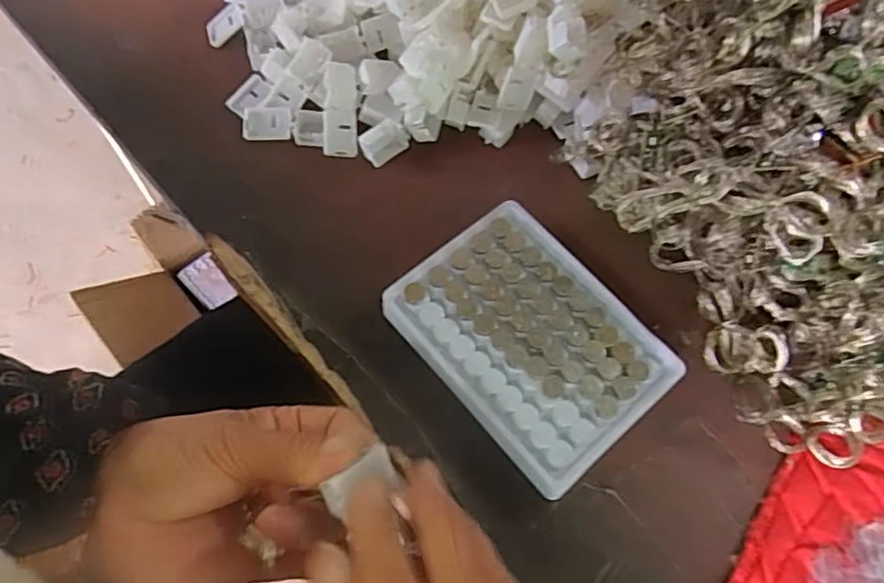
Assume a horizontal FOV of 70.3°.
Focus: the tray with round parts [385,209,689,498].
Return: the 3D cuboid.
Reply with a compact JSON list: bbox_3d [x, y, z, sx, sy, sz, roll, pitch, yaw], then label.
[{"bbox_3d":[0.046,0.025,0.328,0.098,0.023,0.131,-38,73,-15],"label":"tray with round parts"}]

